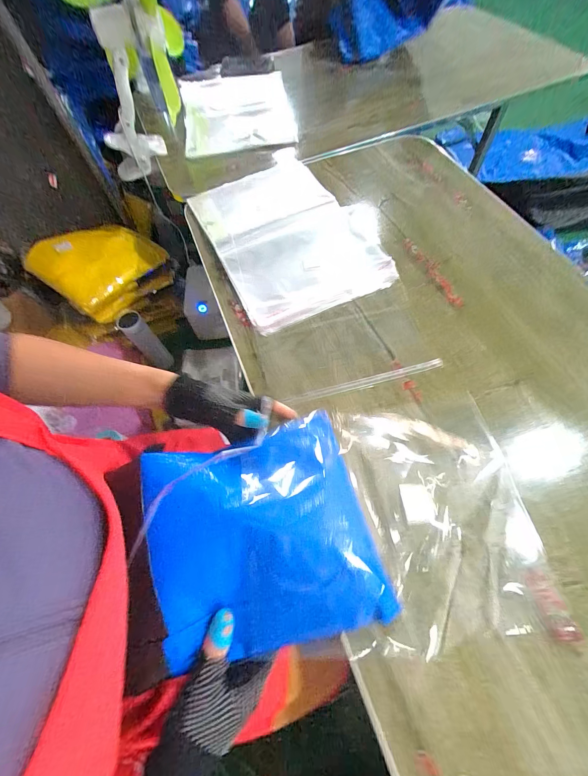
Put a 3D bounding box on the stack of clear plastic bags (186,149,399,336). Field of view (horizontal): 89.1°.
[{"bbox_3d":[-0.016,-0.309,0.577,0.287,0.025,0.416,-25,65,-10],"label":"stack of clear plastic bags"}]

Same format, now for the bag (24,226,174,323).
[{"bbox_3d":[-0.503,-0.327,0.801,0.288,0.116,0.223,-43,102,-13],"label":"bag"}]

